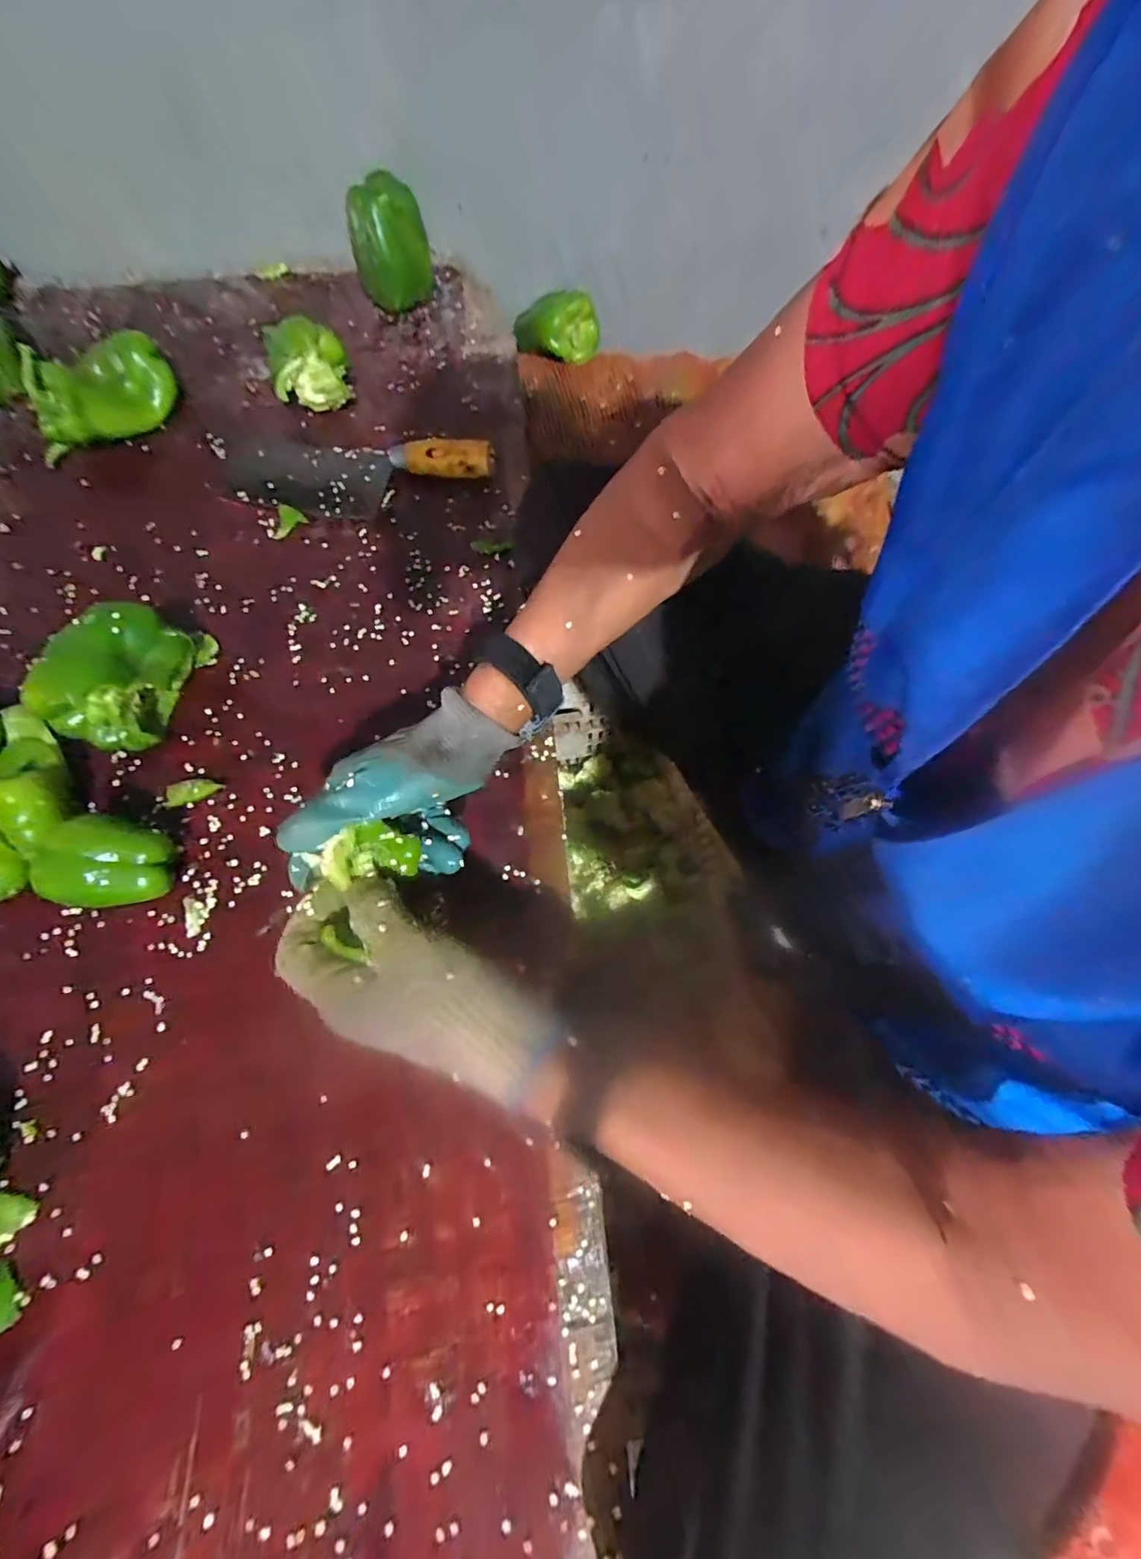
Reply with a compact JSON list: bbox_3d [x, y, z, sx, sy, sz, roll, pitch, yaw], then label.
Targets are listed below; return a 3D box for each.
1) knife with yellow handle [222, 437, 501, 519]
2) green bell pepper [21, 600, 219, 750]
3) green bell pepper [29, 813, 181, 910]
[{"bbox_3d":[-0.212,-0.296,0.504,0.265,0.033,0.084,7,72,1],"label":"knife with yellow handle"},{"bbox_3d":[-0.347,-0.084,0.410,0.070,0.078,0.116,15,72,3],"label":"green bell pepper"},{"bbox_3d":[-0.322,0.061,0.369,0.066,0.058,0.060,0,72,-1],"label":"green bell pepper"}]

